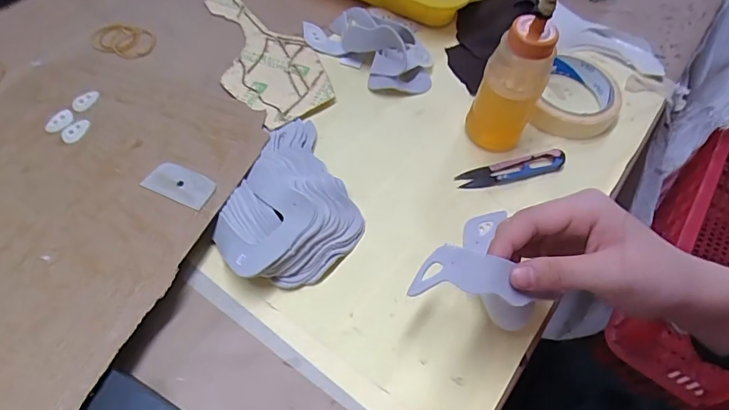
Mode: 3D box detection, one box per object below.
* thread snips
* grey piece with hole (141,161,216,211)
[{"bbox_3d":[0.130,-0.031,0.403,0.099,0.006,0.020,-10,59,-13],"label":"thread snips"},{"bbox_3d":[-0.139,-0.016,0.348,0.052,0.004,0.028,22,58,10],"label":"grey piece with hole"}]

